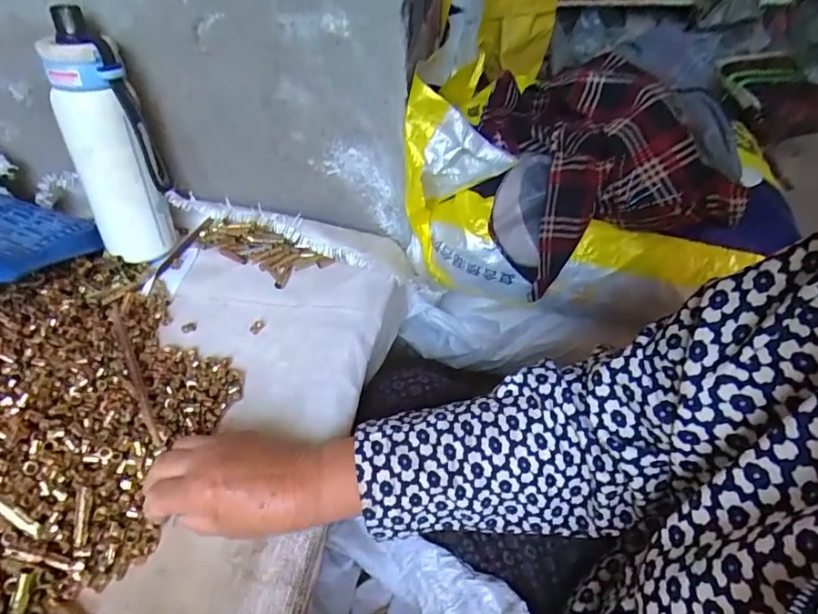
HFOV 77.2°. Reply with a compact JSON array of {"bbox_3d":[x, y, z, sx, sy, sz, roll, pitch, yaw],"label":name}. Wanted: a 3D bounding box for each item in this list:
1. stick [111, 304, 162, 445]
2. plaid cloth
[{"bbox_3d":[-0.250,0.054,0.462,0.009,0.006,0.187,-24,49,-21],"label":"stick"},{"bbox_3d":[0.196,-0.163,0.567,0.206,0.153,0.240,-10,46,-8],"label":"plaid cloth"}]

